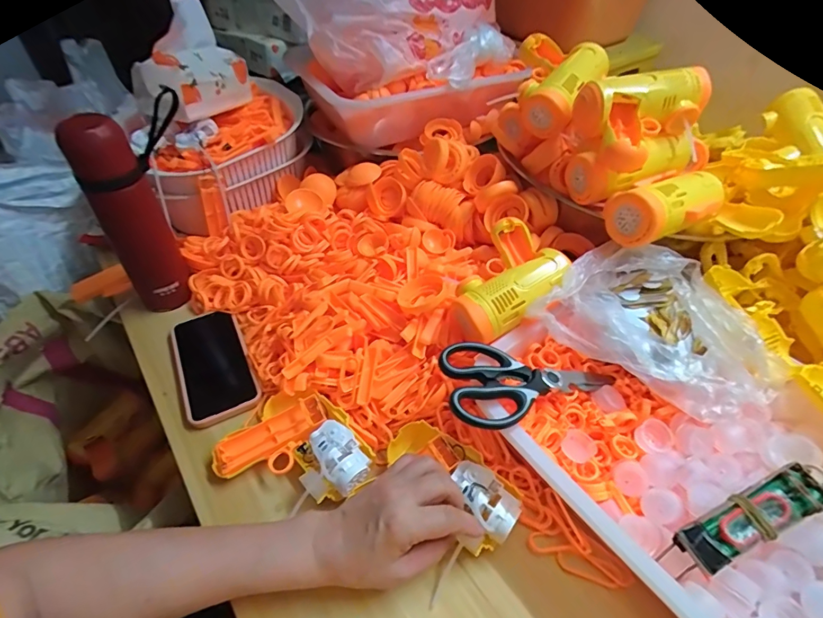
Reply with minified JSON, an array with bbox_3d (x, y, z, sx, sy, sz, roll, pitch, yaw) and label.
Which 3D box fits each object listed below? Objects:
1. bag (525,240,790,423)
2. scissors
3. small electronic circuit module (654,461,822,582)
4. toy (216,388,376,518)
[{"bbox_3d":[0.248,0.019,0.423,0.202,0.076,0.134,32,54,27],"label":"bag"},{"bbox_3d":[0.119,0.068,0.408,0.187,0.021,0.085,0,43,-24],"label":"scissors"},{"bbox_3d":[0.256,0.161,0.321,0.133,0.023,0.032,-30,50,0],"label":"small electronic circuit module"},{"bbox_3d":[-0.116,0.143,0.420,0.133,0.033,0.116,34,55,28],"label":"toy"}]

